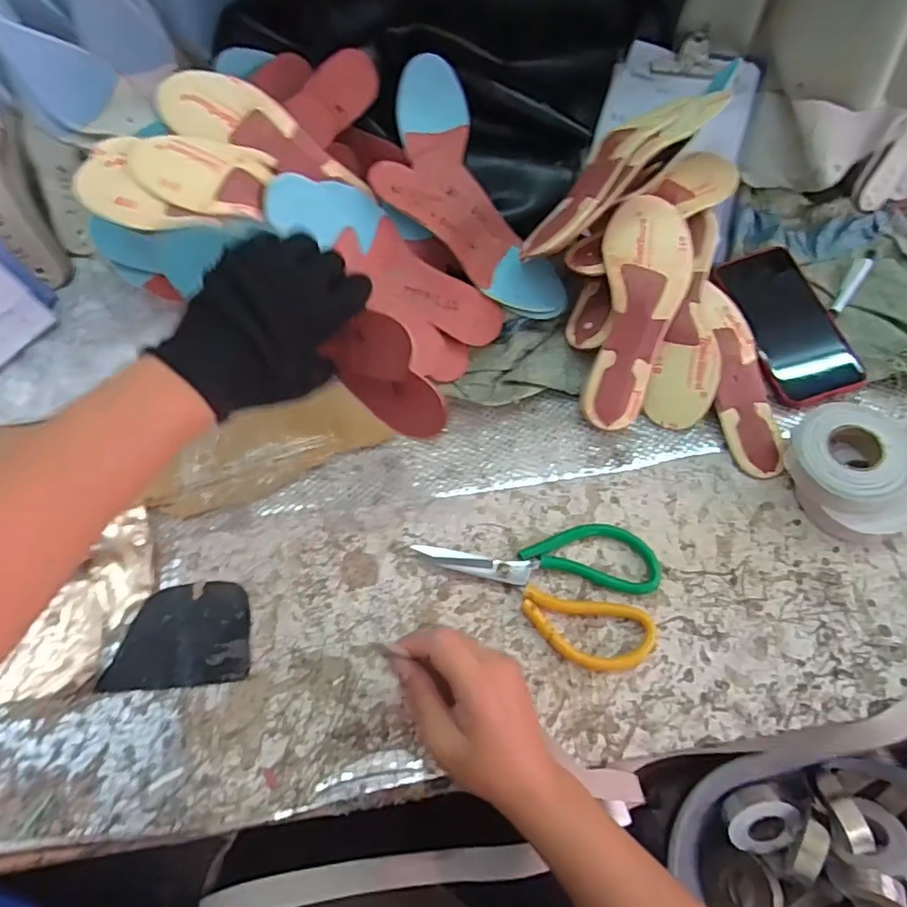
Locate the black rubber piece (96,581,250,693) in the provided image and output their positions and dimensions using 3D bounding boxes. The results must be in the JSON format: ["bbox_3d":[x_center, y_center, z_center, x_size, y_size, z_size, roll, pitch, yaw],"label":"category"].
[{"bbox_3d":[-0.213,0.142,0.470,0.107,0.009,0.077,-5,64,-1],"label":"black rubber piece"}]

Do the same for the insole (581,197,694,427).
[{"bbox_3d":[0.158,-0.122,0.521,0.074,0.025,0.200,12,93,7],"label":"insole"}]

